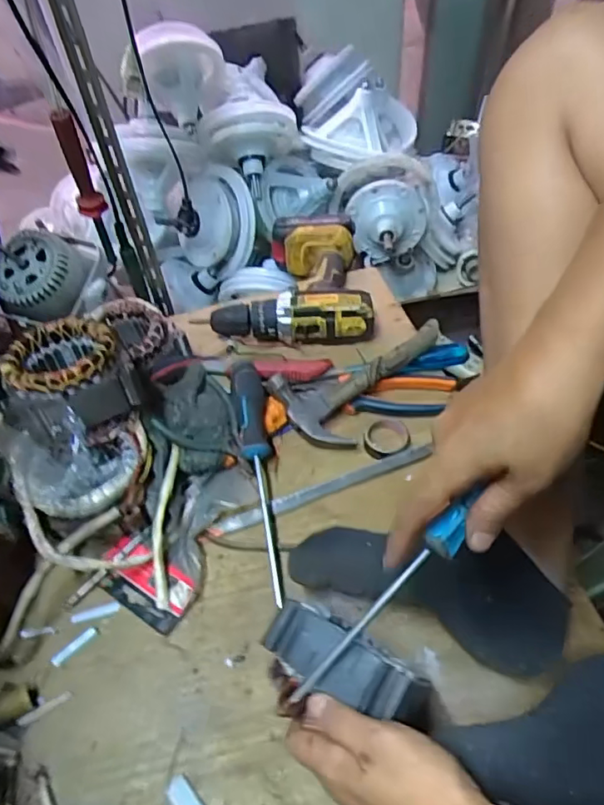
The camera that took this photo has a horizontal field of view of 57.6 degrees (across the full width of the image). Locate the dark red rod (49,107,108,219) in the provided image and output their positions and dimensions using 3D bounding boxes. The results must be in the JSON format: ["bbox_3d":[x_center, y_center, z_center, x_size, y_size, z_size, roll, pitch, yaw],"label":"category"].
[{"bbox_3d":[-0.223,-0.234,0.543,0.027,0.108,0.021,-22,53,-13],"label":"dark red rod"}]

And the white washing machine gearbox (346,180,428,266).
[{"bbox_3d":[0.128,-0.266,0.832,0.120,0.111,0.083,5,52,8],"label":"white washing machine gearbox"}]

